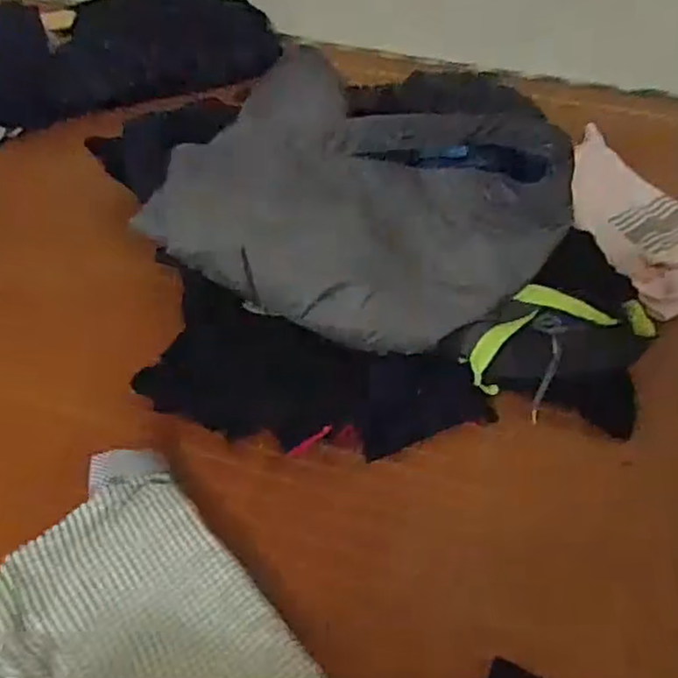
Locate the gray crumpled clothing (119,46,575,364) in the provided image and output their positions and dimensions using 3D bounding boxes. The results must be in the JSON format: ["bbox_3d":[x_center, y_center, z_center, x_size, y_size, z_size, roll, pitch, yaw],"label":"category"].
[{"bbox_3d":[0.028,-0.151,0.824,0.444,0.219,0.271,19,44,14],"label":"gray crumpled clothing"}]

